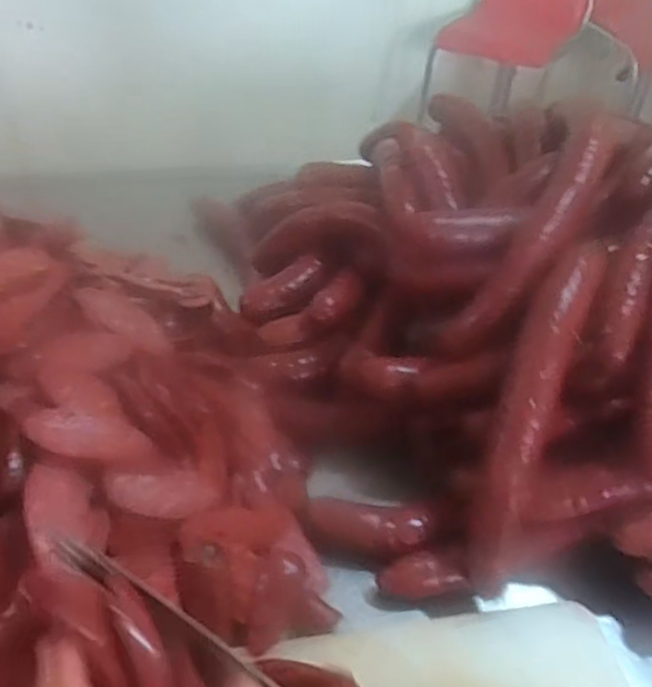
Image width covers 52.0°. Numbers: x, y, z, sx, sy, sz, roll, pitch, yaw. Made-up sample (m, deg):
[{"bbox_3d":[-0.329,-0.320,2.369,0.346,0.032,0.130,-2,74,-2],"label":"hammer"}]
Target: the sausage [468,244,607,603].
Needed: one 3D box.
[{"bbox_3d":[0.149,0.046,0.490,0.043,0.051,0.265,17,84,15],"label":"sausage"}]

